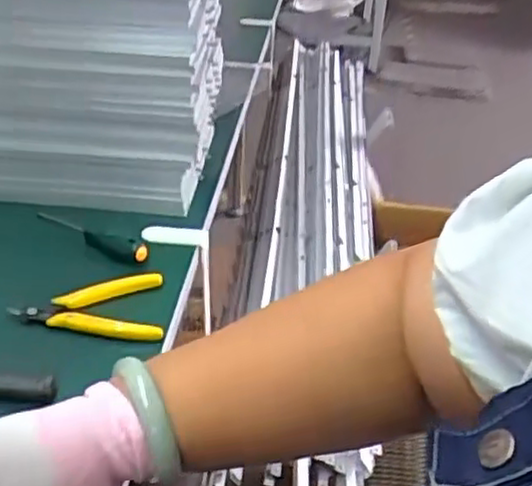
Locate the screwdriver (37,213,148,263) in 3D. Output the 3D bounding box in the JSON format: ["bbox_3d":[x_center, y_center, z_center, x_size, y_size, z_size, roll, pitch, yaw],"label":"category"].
[{"bbox_3d":[-0.168,-0.011,0.677,0.134,0.020,0.021,22,37,26],"label":"screwdriver"}]

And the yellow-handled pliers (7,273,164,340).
[{"bbox_3d":[-0.144,0.053,0.593,0.117,0.011,0.073,-1,33,-8],"label":"yellow-handled pliers"}]

